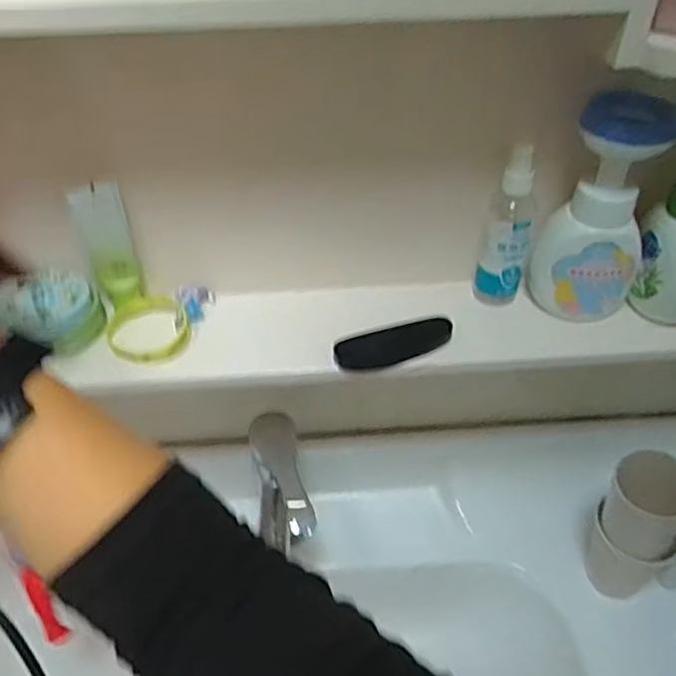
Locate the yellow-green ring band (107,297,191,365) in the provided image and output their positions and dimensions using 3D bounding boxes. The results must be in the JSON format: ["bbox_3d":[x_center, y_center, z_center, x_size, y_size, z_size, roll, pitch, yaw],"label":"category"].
[{"bbox_3d":[-0.157,-0.008,0.530,0.065,0.018,0.071,-18,45,-16],"label":"yellow-green ring band"}]

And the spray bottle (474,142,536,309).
[{"bbox_3d":[0.134,-0.084,0.509,0.038,0.131,0.030,10,44,13],"label":"spray bottle"}]

